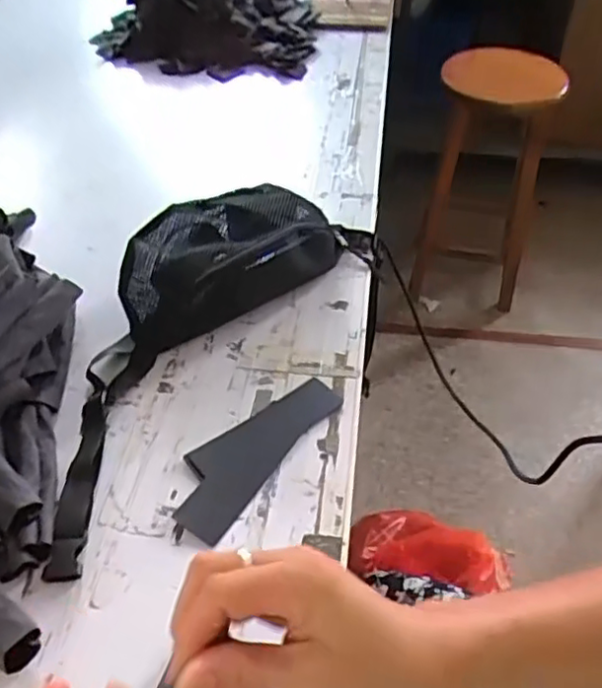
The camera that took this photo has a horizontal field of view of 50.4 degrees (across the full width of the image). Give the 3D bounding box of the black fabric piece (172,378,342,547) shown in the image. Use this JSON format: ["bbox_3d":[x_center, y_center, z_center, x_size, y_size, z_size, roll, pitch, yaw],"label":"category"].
[{"bbox_3d":[-0.044,0.092,0.587,0.068,0.007,0.191,29,53,25],"label":"black fabric piece"}]

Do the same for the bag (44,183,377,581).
[{"bbox_3d":[-0.109,-0.034,0.648,0.193,0.079,0.509,23,50,20],"label":"bag"}]

